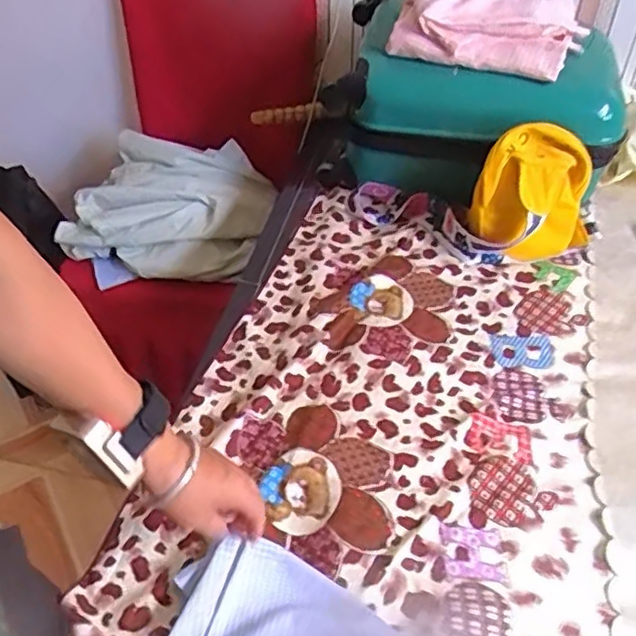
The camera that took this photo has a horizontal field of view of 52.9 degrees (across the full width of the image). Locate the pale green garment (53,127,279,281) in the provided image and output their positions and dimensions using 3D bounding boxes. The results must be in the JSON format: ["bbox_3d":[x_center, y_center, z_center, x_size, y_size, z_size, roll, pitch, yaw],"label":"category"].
[{"bbox_3d":[-0.283,-0.221,1.244,0.356,0.096,0.311,11,47,11],"label":"pale green garment"}]

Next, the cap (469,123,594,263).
[{"bbox_3d":[0.292,-0.152,0.867,0.156,0.176,0.099,17,47,14],"label":"cap"}]

